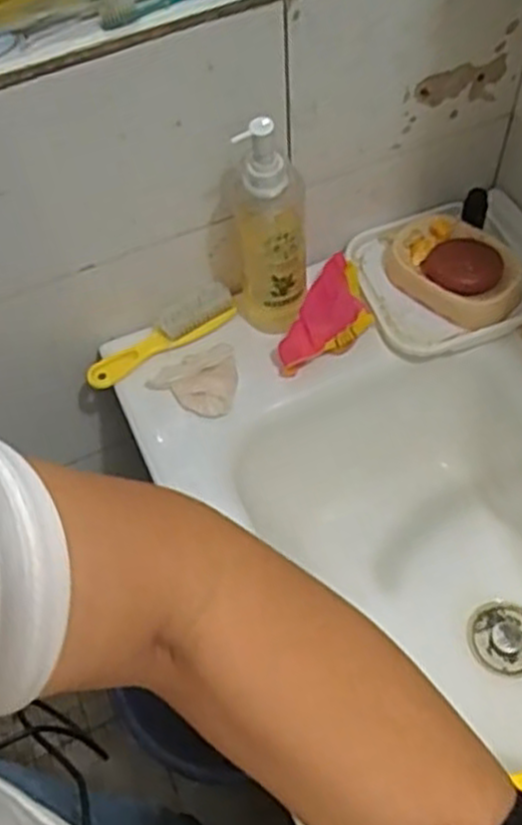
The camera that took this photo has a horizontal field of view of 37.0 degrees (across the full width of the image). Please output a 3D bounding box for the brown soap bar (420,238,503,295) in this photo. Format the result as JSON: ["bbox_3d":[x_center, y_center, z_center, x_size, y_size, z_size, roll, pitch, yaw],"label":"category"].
[{"bbox_3d":[0.198,-0.145,0.767,0.072,0.019,0.058,7,59,8],"label":"brown soap bar"}]

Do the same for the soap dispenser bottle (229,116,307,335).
[{"bbox_3d":[0.006,-0.153,0.701,0.067,0.258,0.066,-5,58,1],"label":"soap dispenser bottle"}]

